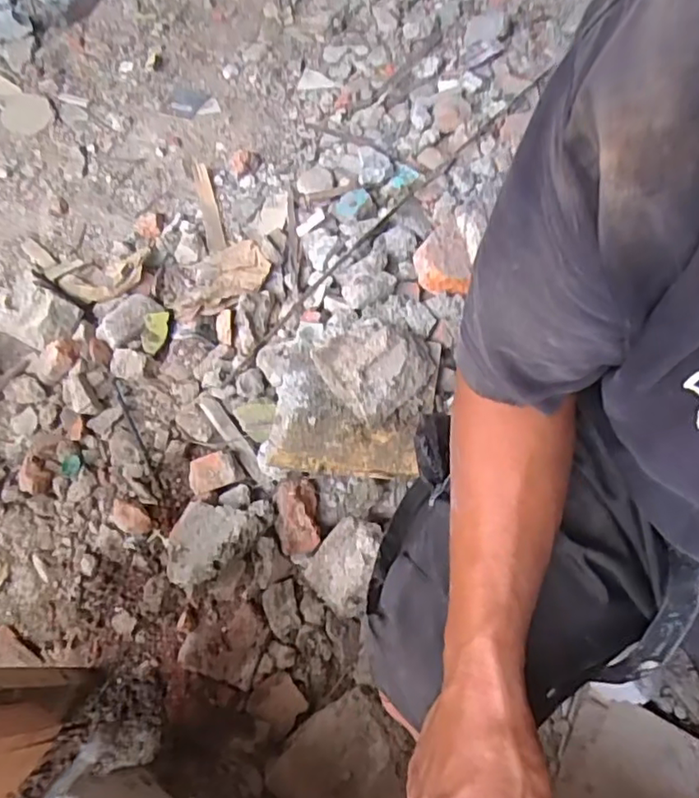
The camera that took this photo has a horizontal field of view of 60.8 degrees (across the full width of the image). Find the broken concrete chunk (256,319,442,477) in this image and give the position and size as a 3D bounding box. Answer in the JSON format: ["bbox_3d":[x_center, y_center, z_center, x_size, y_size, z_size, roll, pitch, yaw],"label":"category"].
[{"bbox_3d":[-0.007,-0.011,0.788,0.245,0.069,0.215,3,66,4],"label":"broken concrete chunk"}]

